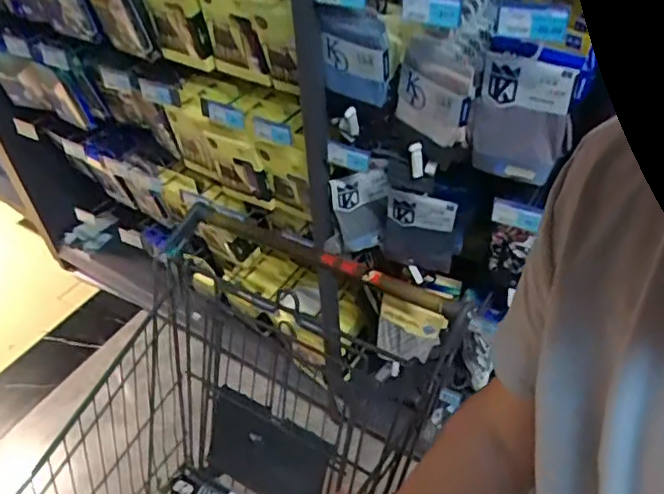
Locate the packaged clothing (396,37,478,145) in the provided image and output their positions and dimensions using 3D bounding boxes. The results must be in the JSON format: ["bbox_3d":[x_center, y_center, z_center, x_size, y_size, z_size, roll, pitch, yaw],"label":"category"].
[{"bbox_3d":[0.150,-0.226,0.873,0.042,0.126,0.117,-29,50,-23],"label":"packaged clothing"}]

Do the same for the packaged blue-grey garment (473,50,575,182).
[{"bbox_3d":[0.257,-0.172,0.813,0.125,0.164,0.027,17,34,27],"label":"packaged blue-grey garment"}]

